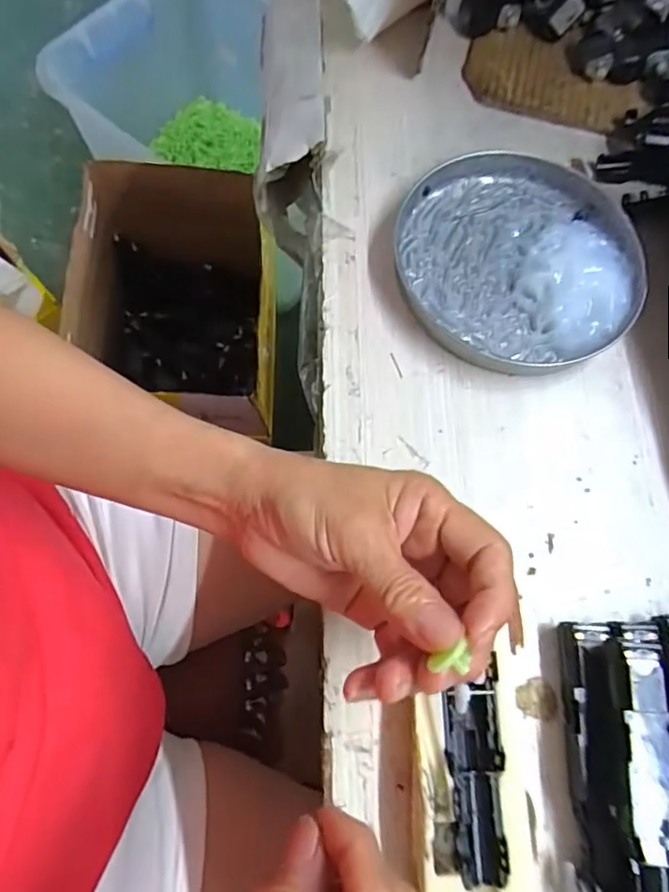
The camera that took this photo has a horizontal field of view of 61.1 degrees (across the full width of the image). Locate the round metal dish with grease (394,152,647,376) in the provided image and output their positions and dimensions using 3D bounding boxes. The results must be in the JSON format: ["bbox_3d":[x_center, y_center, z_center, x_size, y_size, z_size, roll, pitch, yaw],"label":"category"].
[{"bbox_3d":[0.110,-0.112,0.335,0.141,0.014,0.140,1,72,-3],"label":"round metal dish with grease"}]

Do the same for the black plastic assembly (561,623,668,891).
[{"bbox_3d":[0.119,0.141,0.240,0.032,0.039,0.122,6,71,-1],"label":"black plastic assembly"}]

